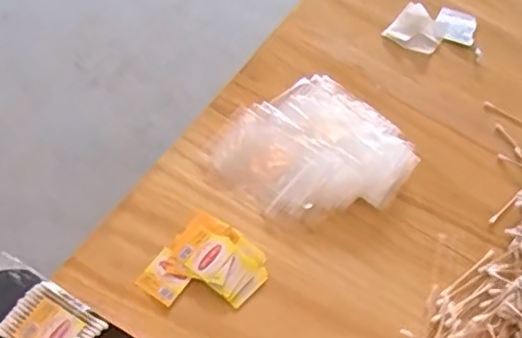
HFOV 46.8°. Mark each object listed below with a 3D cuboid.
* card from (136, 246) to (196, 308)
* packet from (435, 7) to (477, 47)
[{"bbox_3d":[-0.084,0.096,0.535,0.039,0.004,0.040,31,69,19],"label":"card"},{"bbox_3d":[0.229,-0.168,0.708,0.045,0.009,0.051,18,60,7],"label":"packet"}]

